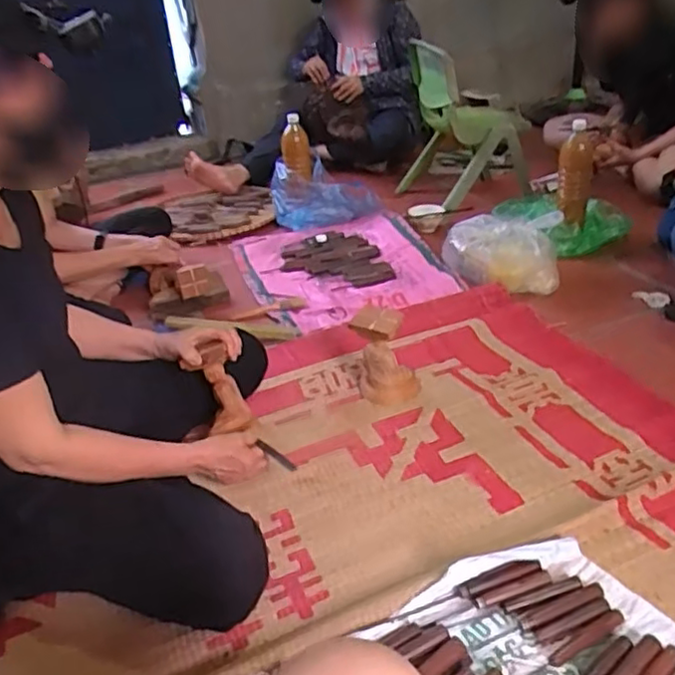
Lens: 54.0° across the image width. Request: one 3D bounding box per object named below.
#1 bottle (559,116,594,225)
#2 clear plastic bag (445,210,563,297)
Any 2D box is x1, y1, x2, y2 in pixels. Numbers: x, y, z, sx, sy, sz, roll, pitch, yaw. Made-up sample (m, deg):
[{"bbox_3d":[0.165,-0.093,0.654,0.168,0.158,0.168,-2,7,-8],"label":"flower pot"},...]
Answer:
[{"bbox_3d":[0.641,-0.430,1.791,0.084,0.278,0.086,5,32,18],"label":"bottle"},{"bbox_3d":[0.405,-0.217,1.661,0.287,0.123,0.209,6,33,18],"label":"clear plastic bag"}]

